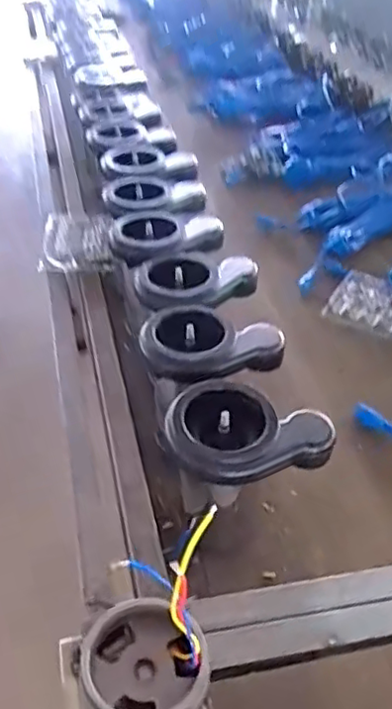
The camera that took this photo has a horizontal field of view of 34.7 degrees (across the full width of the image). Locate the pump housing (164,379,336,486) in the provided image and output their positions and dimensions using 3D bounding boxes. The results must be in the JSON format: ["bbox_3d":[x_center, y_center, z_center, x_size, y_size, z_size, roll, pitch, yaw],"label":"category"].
[{"bbox_3d":[0.053,0.078,0.659,0.168,0.047,0.124,-10,41,-14],"label":"pump housing"}]

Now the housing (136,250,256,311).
[{"bbox_3d":[-0.003,-0.110,0.875,0.171,0.036,0.129,-24,46,-28],"label":"housing"}]

